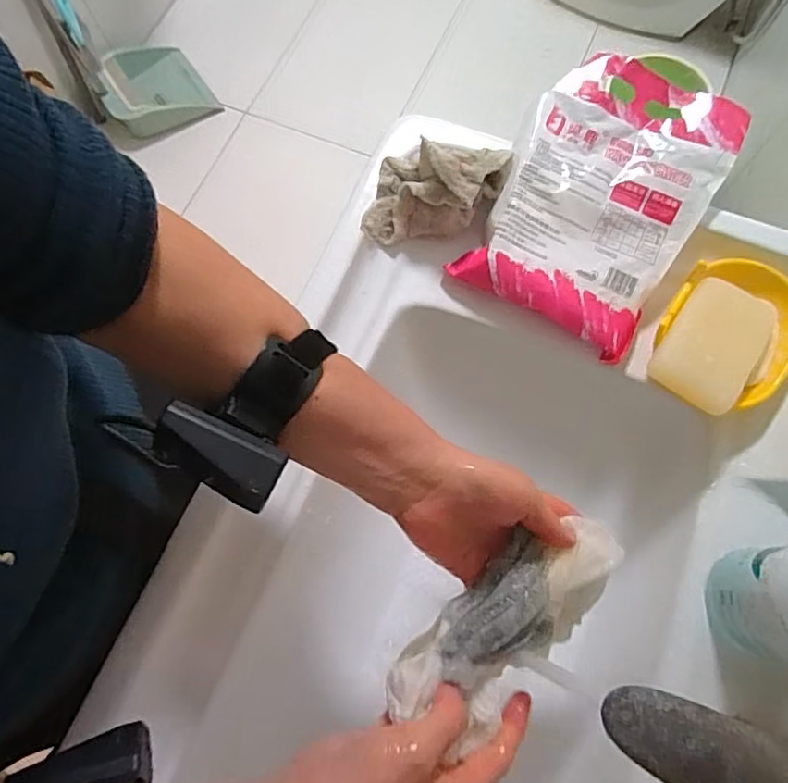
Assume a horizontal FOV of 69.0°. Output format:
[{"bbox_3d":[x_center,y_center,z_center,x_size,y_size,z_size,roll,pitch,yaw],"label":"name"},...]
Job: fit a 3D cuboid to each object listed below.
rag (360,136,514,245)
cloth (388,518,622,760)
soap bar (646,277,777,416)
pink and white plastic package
[{"bbox_3d":[0.036,-0.172,0.497,0.123,0.060,0.067,1,72,2],"label":"rag"},{"bbox_3d":[0.078,0.149,0.372,0.179,0.031,0.073,-34,75,-11],"label":"cloth"},{"bbox_3d":[0.248,-0.035,0.446,0.063,0.028,0.102,28,71,28],"label":"soap bar"},{"bbox_3d":[0.178,-0.171,0.495,0.166,0.054,0.239,30,75,10],"label":"pink and white plastic package"}]

